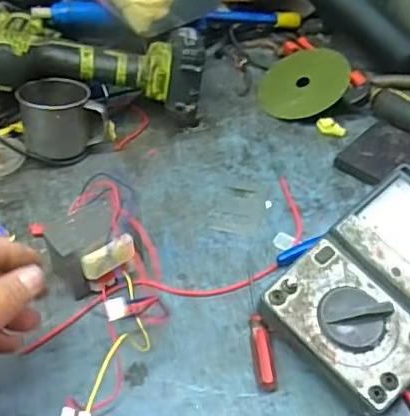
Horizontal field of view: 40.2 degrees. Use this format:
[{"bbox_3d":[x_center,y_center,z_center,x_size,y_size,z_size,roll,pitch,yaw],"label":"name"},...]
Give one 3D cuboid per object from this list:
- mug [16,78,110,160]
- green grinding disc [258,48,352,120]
[{"bbox_3d":[-0.144,-0.091,0.564,0.080,0.061,0.071,-18,50,-15],"label":"mug"},{"bbox_3d":[0.110,-0.140,0.626,0.100,0.006,0.087,2,66,29],"label":"green grinding disc"}]

